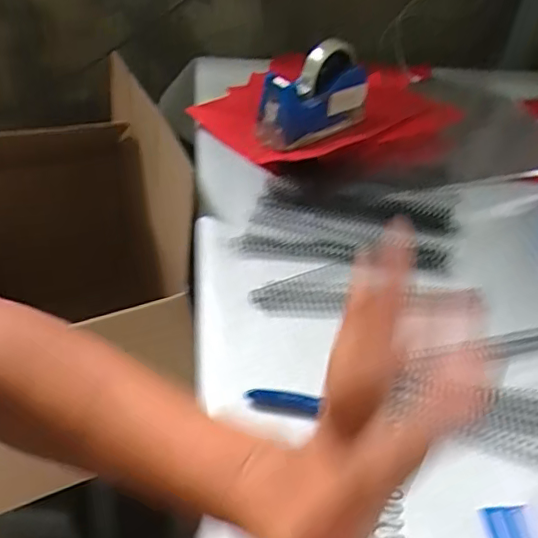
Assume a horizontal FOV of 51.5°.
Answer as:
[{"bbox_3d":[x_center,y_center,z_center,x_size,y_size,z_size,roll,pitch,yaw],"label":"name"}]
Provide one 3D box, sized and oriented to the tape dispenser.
[{"bbox_3d":[0.059,-0.228,0.723,0.156,0.102,0.063,-30,53,-33],"label":"tape dispenser"}]

